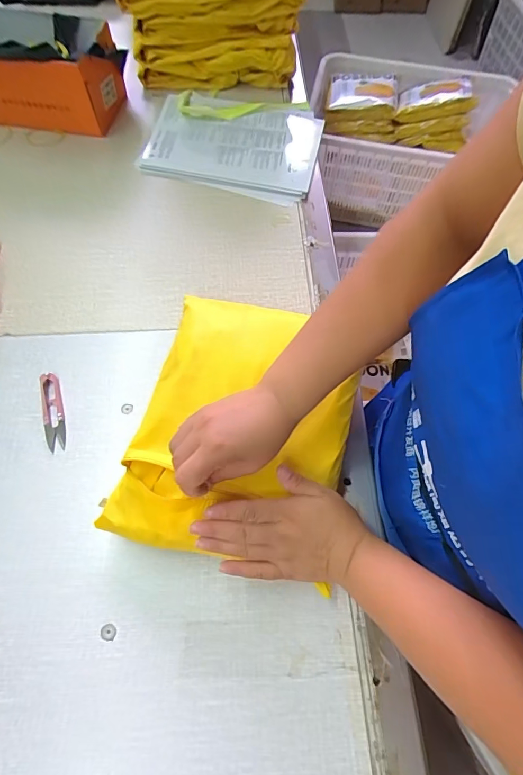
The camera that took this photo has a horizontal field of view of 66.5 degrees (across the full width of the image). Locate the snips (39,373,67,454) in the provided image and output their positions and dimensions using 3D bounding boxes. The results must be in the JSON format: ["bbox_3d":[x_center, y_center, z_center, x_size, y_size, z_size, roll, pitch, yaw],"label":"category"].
[{"bbox_3d":[-0.258,0.028,0.491,0.024,0.008,0.103,-17,67,-7],"label":"snips"}]

